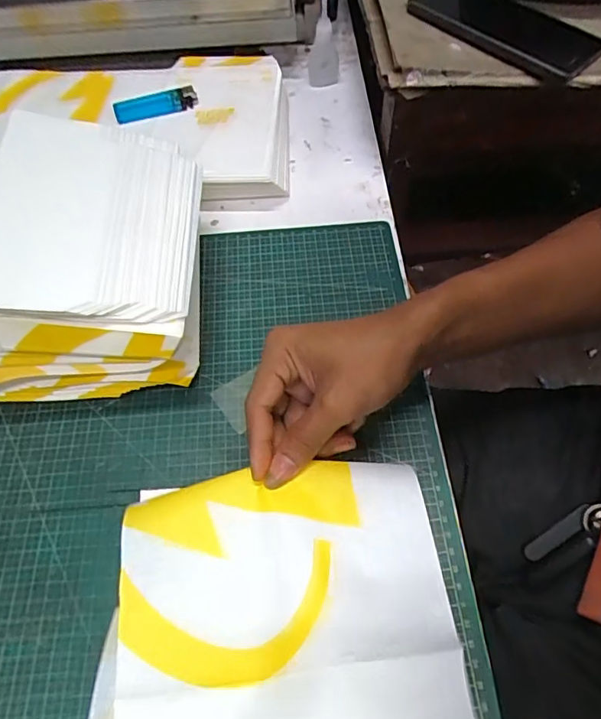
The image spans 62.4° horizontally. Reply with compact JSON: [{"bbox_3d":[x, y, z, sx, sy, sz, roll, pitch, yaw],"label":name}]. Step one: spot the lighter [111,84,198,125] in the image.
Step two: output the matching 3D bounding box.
[{"bbox_3d":[-0.146,-0.258,0.501,0.083,0.014,0.027,-17,60,-7],"label":"lighter"}]

